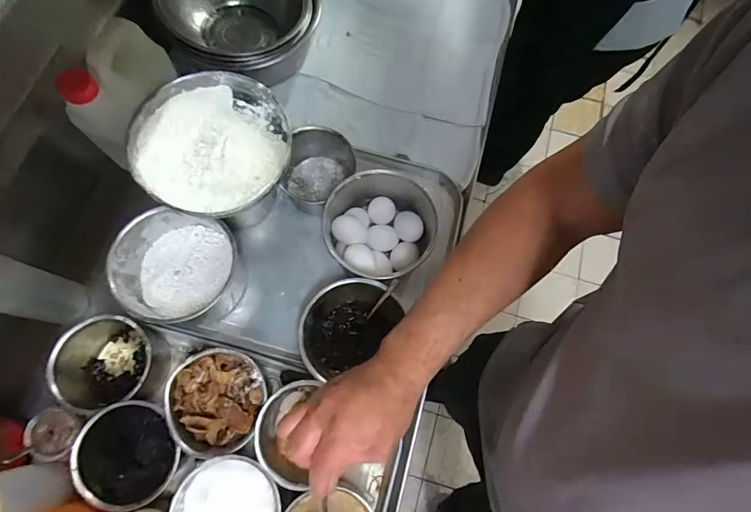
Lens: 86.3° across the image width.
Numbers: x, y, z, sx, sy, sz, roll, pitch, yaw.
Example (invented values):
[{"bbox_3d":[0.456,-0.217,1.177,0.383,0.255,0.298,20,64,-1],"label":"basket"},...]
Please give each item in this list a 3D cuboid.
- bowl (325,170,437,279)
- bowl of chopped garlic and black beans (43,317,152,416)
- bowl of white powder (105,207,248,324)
[{"bbox_3d":[0.007,-0.040,0.602,0.165,0.111,0.139,-18,75,-7],"label":"bowl"},{"bbox_3d":[-0.341,0.139,0.523,0.116,0.096,0.107,1,73,-2],"label":"bowl of chopped garlic and black beans"},{"bbox_3d":[-0.268,0.016,0.563,0.146,0.105,0.140,1,73,-2],"label":"bowl of white powder"}]

